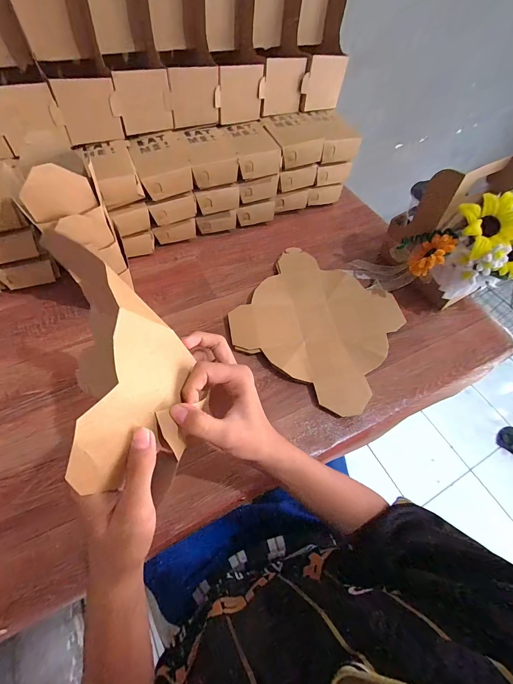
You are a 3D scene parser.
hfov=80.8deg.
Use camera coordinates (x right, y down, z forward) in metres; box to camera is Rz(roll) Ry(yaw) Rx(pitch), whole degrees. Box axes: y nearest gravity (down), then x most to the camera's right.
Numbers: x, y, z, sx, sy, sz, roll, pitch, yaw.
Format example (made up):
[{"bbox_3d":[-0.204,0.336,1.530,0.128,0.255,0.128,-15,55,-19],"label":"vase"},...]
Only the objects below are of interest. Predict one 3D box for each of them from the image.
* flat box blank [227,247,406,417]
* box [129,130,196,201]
[{"bbox_3d":[0.112,-0.041,0.540,0.257,0.020,0.260,32,62,14],"label":"flat box blank"},{"bbox_3d":[-0.178,-0.331,0.562,0.094,0.047,0.135,-18,61,-15],"label":"box"}]

